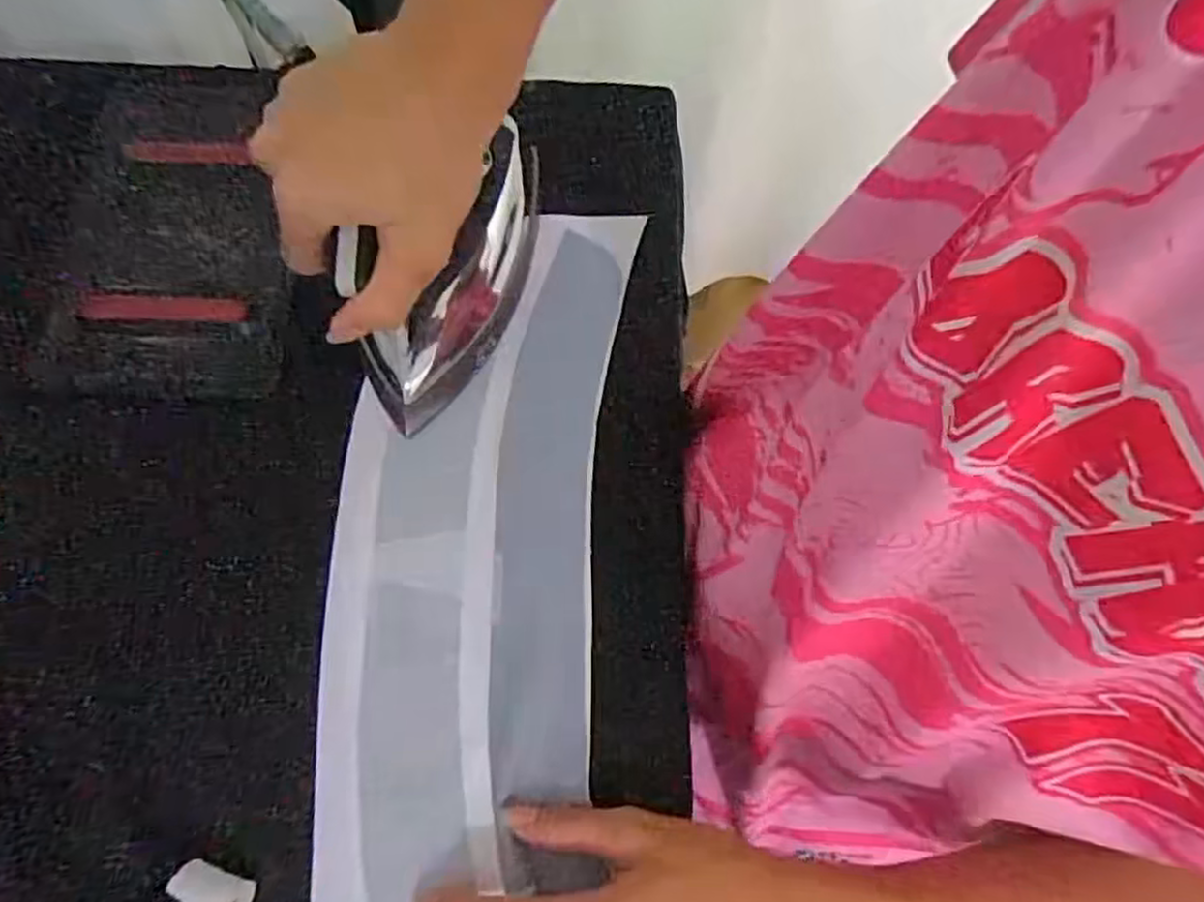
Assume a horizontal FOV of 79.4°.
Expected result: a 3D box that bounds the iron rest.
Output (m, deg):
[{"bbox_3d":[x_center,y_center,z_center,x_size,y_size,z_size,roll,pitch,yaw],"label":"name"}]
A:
[{"bbox_3d":[-0.259,-0.142,0.455,0.124,0.016,0.216,-1,71,-1],"label":"iron rest"}]

